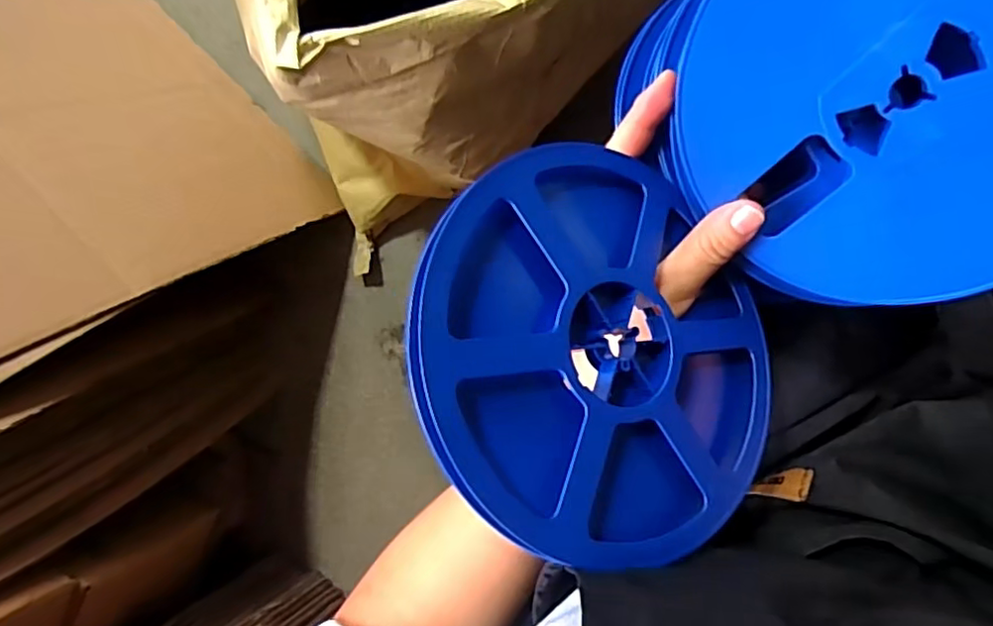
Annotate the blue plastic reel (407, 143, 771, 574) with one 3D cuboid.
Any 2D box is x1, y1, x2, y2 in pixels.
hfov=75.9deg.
[{"bbox_3d":[0.044,0.016,0.271,0.169,0.019,0.163,7,75,-26],"label":"blue plastic reel"}]

